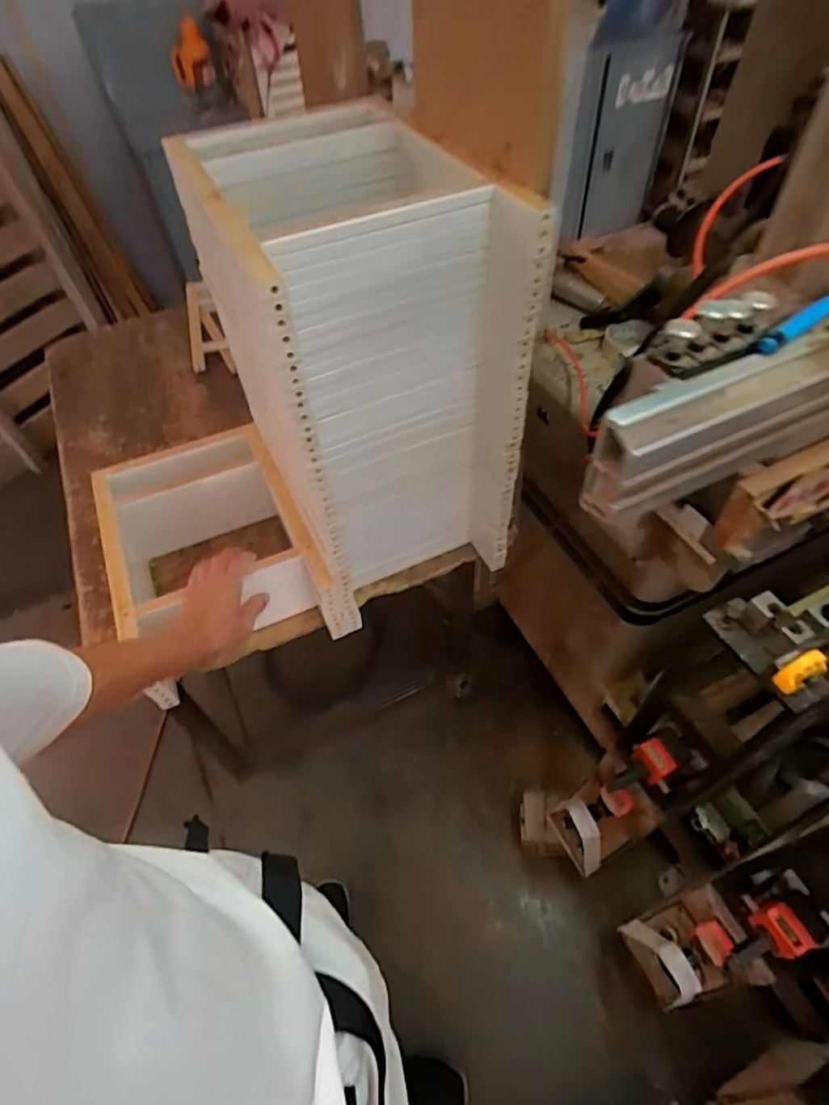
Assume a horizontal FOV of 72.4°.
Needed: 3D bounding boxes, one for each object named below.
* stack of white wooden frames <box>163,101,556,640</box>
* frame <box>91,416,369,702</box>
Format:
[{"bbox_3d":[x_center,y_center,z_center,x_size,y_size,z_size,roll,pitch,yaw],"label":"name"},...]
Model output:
[{"bbox_3d":[-0.085,-0.241,0.793,0.307,0.511,0.438,-23,55,-14],"label":"stack of white wooden frames"},{"bbox_3d":[-0.334,-0.014,0.952,0.292,0.176,0.480,-26,55,-15],"label":"frame"}]

